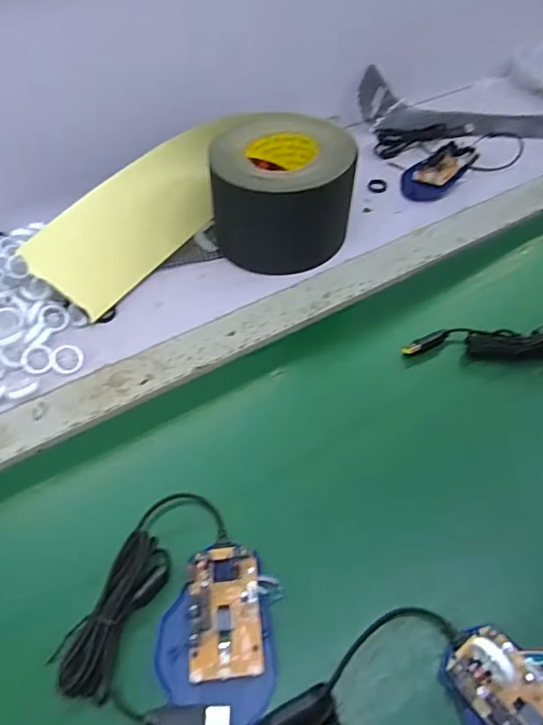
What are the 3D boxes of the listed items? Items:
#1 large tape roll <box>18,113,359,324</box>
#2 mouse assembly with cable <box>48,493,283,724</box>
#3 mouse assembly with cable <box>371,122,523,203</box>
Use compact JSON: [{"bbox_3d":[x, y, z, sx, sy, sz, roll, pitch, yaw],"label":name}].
[{"bbox_3d":[-0.077,-0.162,0.548,0.321,0.097,0.153,-12,56,-14],"label":"large tape roll"},{"bbox_3d":[-0.053,0.155,0.345,0.125,0.017,0.134,16,54,7],"label":"mouse assembly with cable"},{"bbox_3d":[0.234,-0.283,0.704,0.170,0.031,0.155,-10,55,-12],"label":"mouse assembly with cable"}]

